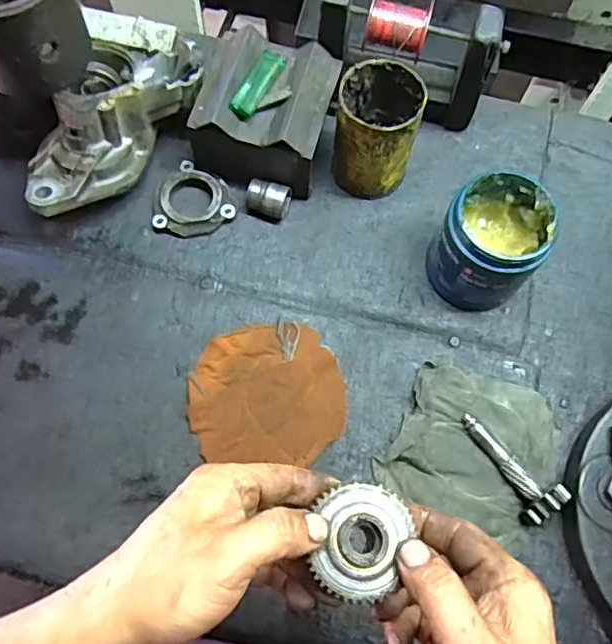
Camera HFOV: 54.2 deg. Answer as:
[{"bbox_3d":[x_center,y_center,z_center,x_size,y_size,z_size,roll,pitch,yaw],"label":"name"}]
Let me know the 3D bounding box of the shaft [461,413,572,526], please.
[{"bbox_3d":[0.169,0.120,0.498,0.035,0.033,0.103,-38,73,-13],"label":"shaft"}]

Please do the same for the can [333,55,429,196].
[{"bbox_3d":[0.068,-0.181,0.572,0.071,0.116,0.084,9,69,4],"label":"can"}]

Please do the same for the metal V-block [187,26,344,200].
[{"bbox_3d":[-0.039,-0.197,0.585,0.120,0.095,0.123,15,70,4],"label":"metal V-block"}]

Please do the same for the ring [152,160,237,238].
[{"bbox_3d":[-0.109,-0.115,0.590,0.070,0.027,0.074,0,68,1],"label":"ring"}]

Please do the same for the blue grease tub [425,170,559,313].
[{"bbox_3d":[0.166,-0.070,0.539,0.085,0.094,0.093,0,68,1],"label":"blue grease tub"}]

